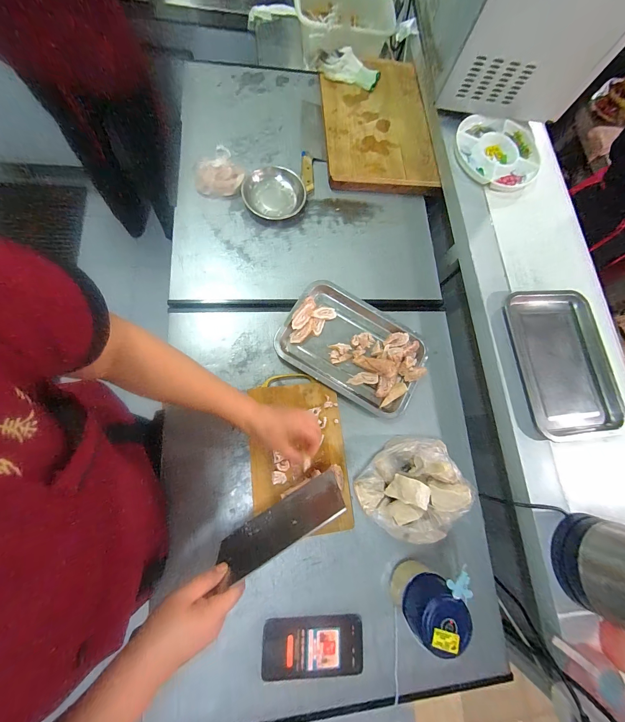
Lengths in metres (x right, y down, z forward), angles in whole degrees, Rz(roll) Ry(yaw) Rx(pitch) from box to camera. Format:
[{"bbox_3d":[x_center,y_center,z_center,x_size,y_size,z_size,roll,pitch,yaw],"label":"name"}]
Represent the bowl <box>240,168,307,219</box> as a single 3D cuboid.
[{"bbox_3d":[-0.092,-0.399,0.677,0.144,0.028,0.123,-9,78,-10],"label":"bowl"}]

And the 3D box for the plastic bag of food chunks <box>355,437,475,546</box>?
[{"bbox_3d":[0.189,0.229,0.514,0.186,0.080,0.167,-44,82,-11],"label":"plastic bag of food chunks"}]

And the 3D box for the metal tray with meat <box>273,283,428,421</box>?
[{"bbox_3d":[0.089,-0.032,0.614,0.311,0.045,0.211,32,74,1],"label":"metal tray with meat"}]

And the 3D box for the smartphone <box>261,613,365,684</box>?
[{"bbox_3d":[0.004,0.480,0.479,0.169,0.013,0.080,3,68,-9],"label":"smartphone"}]

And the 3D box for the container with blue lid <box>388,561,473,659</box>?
[{"bbox_3d":[0.188,0.397,0.468,0.084,0.113,0.082,2,76,-8],"label":"container with blue lid"}]

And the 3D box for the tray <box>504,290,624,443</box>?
[{"bbox_3d":[0.548,-0.001,0.611,0.226,0.029,0.301,-4,78,-10],"label":"tray"}]

